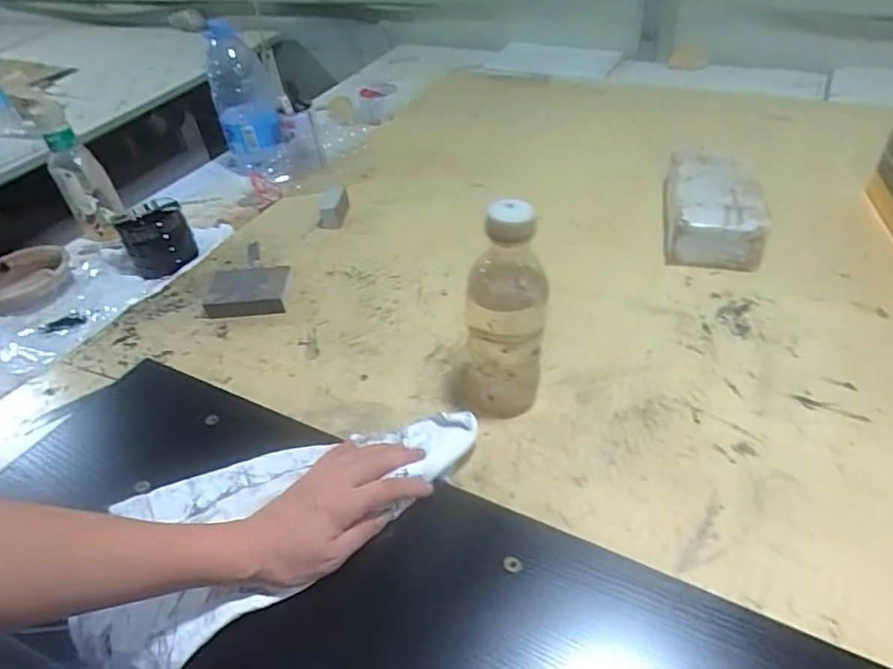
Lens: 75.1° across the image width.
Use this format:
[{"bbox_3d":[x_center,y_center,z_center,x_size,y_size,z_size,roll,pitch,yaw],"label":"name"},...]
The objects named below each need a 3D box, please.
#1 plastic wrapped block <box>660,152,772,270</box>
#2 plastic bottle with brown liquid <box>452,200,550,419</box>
[{"bbox_3d":[0.349,-0.176,0.764,0.113,0.062,0.211,6,43,15],"label":"plastic wrapped block"},{"bbox_3d":[0.045,-0.014,0.524,0.084,0.210,0.057,1,44,8],"label":"plastic bottle with brown liquid"}]

